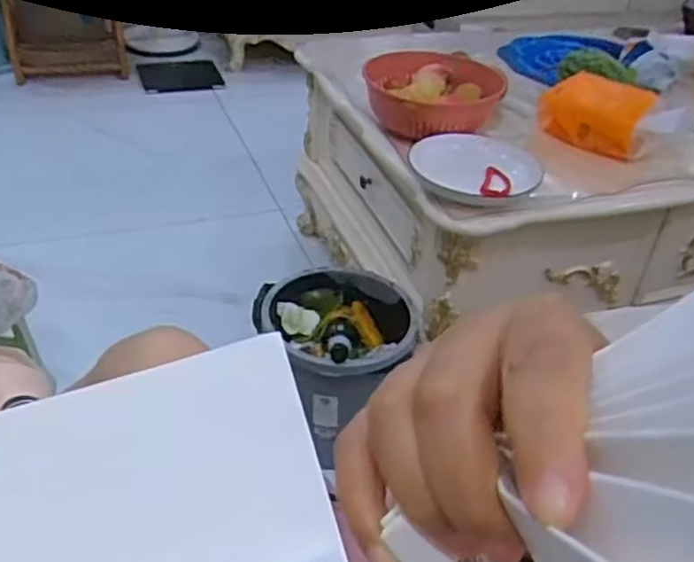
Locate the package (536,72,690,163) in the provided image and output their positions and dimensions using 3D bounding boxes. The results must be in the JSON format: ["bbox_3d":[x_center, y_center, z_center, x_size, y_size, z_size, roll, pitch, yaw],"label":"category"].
[{"bbox_3d":[0.483,-0.305,1.309,0.251,0.126,0.054,31,43,31],"label":"package"}]

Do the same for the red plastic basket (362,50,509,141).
[{"bbox_3d":[0.164,-0.350,1.301,0.254,0.087,0.261,5,36,-1],"label":"red plastic basket"}]

